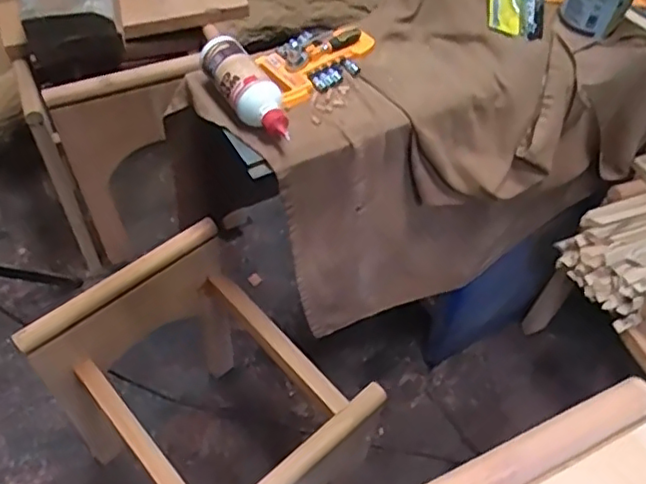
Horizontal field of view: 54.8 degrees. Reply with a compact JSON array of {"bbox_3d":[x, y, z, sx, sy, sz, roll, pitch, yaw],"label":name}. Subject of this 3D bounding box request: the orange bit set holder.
[{"bbox_3d":[-0.007,-0.302,1.020,0.214,0.031,0.107,-35,64,-27],"label":"orange bit set holder"}]

